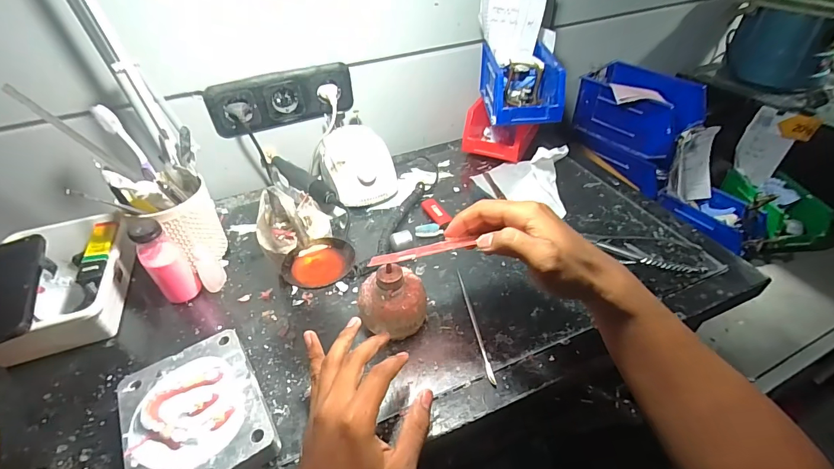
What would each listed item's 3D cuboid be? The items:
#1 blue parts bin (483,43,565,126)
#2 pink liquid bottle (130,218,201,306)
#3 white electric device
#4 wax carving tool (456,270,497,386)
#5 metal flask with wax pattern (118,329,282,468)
[{"bbox_3d":[0.170,-0.240,0.642,0.107,0.077,0.157,-3,42,-1],"label":"blue parts bin"},{"bbox_3d":[-0.298,0.032,0.465,0.035,0.107,0.039,32,52,32],"label":"pink liquid bottle"},{"bbox_3d":[-0.093,-0.113,0.635,0.109,0.062,0.136,-9,42,-8],"label":"white electric device"},{"bbox_3d":[0.065,0.099,0.459,0.007,0.005,0.159,-7,44,-7],"label":"wax carving tool"},{"bbox_3d":[-0.199,0.171,0.363,0.109,0.041,0.145,-26,49,-24],"label":"metal flask with wax pattern"}]

